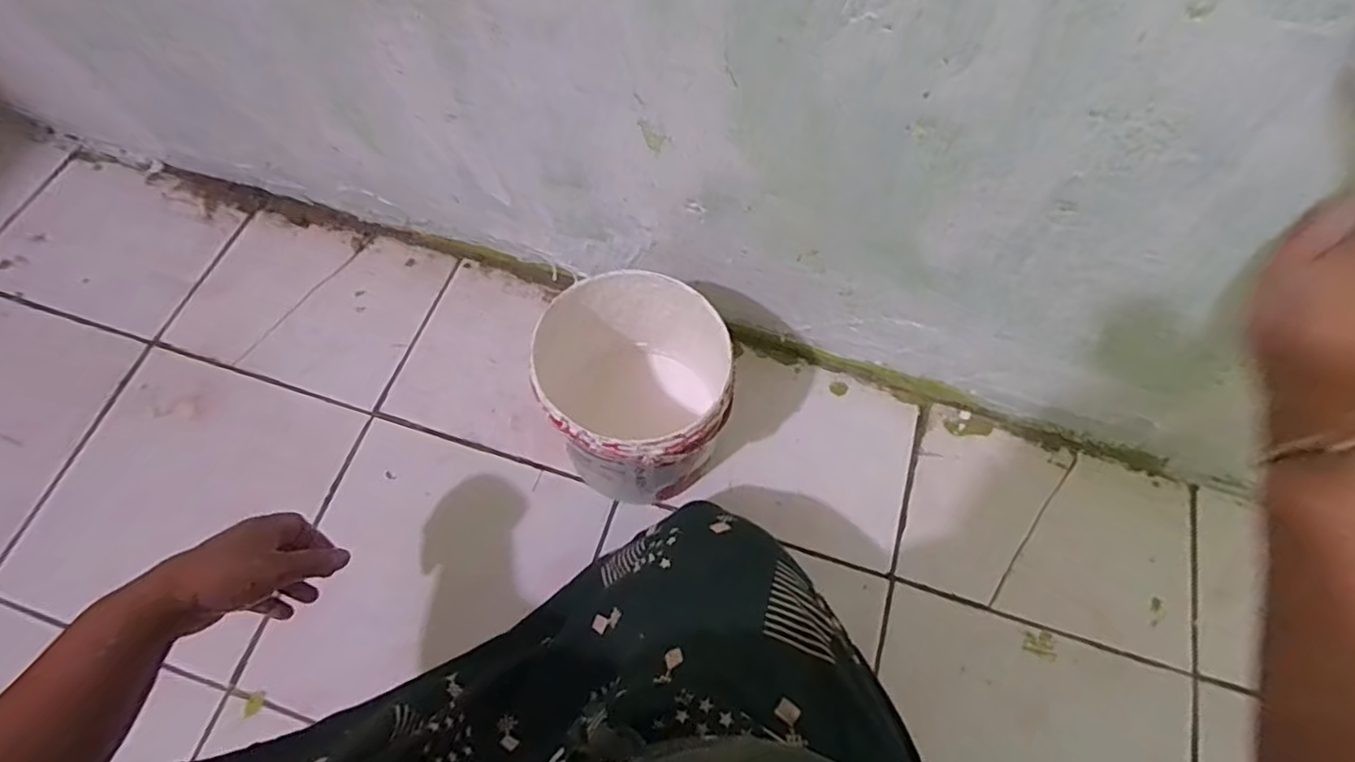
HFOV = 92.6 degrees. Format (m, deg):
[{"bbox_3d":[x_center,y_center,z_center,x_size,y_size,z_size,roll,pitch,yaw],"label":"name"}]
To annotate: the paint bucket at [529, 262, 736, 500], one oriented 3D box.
[{"bbox_3d":[-0.041,0.015,0.658,0.169,0.186,0.180,0,67,0],"label":"paint bucket"}]

